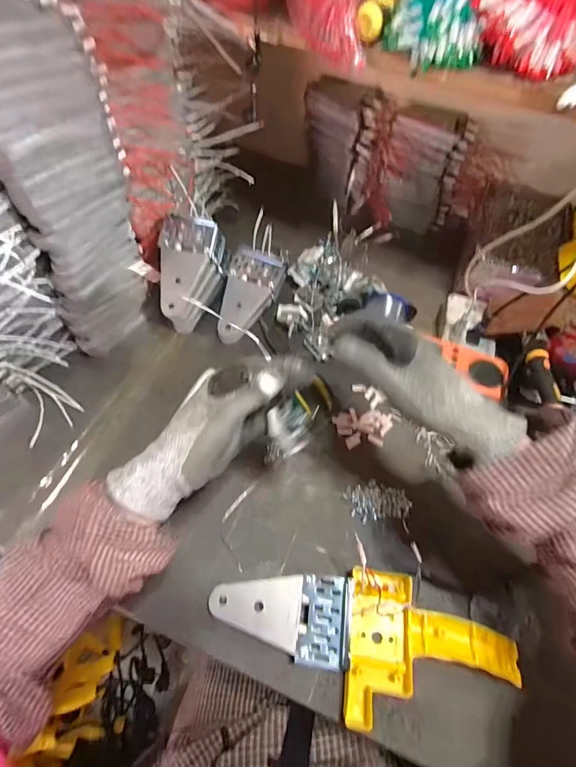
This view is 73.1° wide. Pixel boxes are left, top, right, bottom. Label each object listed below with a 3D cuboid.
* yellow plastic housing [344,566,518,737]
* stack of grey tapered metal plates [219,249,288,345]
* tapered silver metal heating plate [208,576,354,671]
[{"bbox_3d":[0.135,0.260,0.372,0.148,0.034,0.127,9,60,1],"label":"yellow plastic housing"},{"bbox_3d":[-0.060,-0.128,0.574,0.078,0.036,0.153,20,74,7],"label":"stack of grey tapered metal plates"},{"bbox_3d":[-0.008,0.226,0.386,0.136,0.026,0.074,10,60,2],"label":"tapered silver metal heating plate"}]

